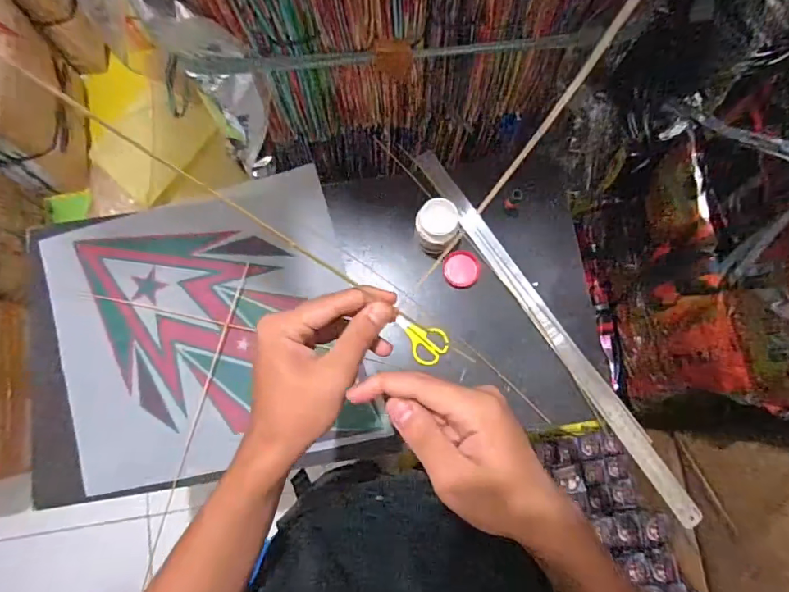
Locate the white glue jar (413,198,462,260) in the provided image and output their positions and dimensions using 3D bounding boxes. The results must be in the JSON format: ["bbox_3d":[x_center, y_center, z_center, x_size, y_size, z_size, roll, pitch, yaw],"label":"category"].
[{"bbox_3d":[0.058,-0.091,0.639,0.059,0.063,0.066,-10,79,-2],"label":"white glue jar"}]

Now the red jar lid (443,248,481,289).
[{"bbox_3d":[0.097,-0.038,0.670,0.053,0.012,0.052,0,79,0],"label":"red jar lid"}]

